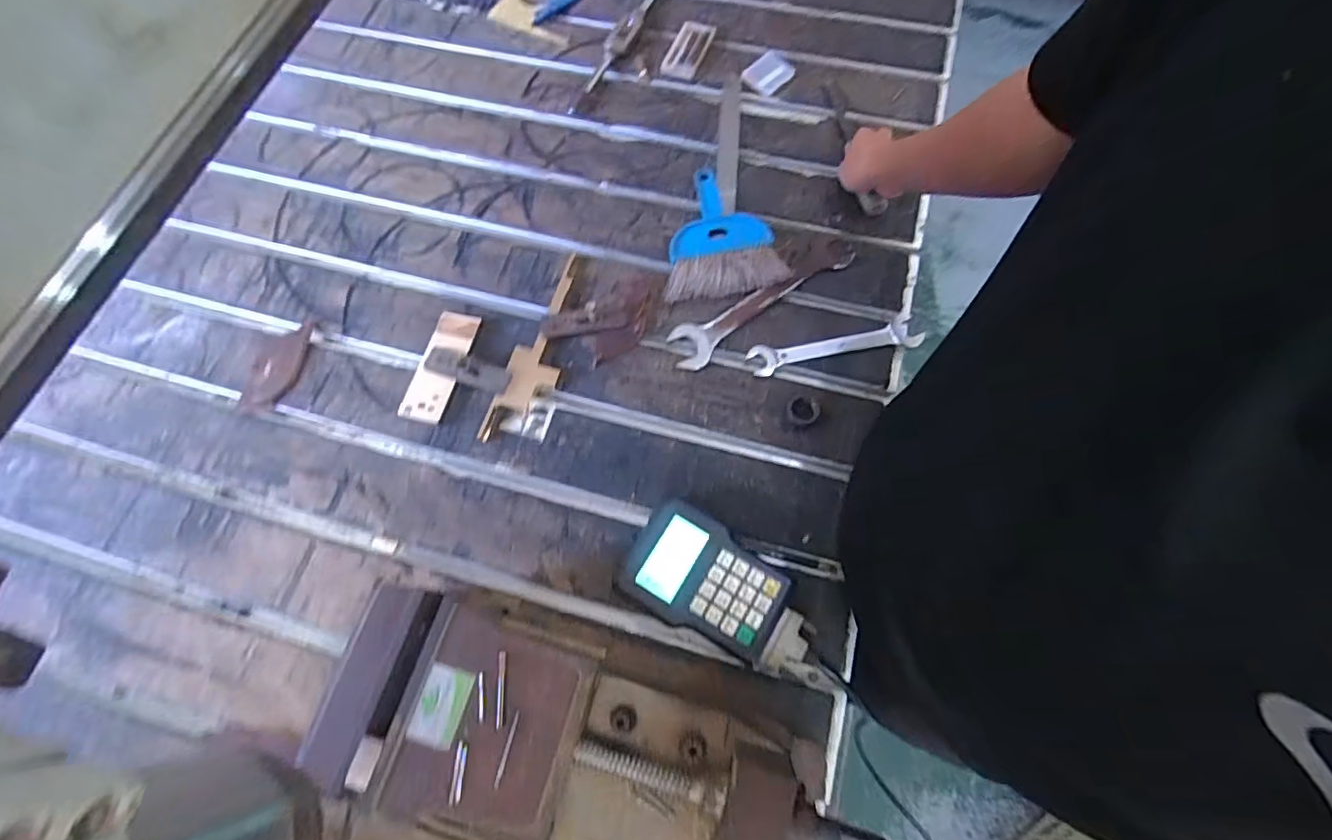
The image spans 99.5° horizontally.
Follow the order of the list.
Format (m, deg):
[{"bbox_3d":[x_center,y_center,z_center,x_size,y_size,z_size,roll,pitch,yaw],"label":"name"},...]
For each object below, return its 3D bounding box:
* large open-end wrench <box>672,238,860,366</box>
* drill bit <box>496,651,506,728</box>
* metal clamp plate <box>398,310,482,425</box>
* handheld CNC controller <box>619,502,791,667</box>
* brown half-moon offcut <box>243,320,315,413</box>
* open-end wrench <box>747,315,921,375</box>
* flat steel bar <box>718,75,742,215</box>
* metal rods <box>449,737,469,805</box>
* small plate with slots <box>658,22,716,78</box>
[{"bbox_3d":[0.114,-0.143,0.658,0.250,0.010,0.054,-33,71,-10],"label":"large open-end wrench"},{"bbox_3d":[-0.124,0.202,0.423,0.005,0.004,0.051,-4,69,1],"label":"drill bit"},{"bbox_3d":[-0.252,-0.061,0.630,0.048,0.008,0.131,14,73,8],"label":"metal clamp plate"},{"bbox_3d":[0.038,0.151,0.534,0.149,0.036,0.101,30,73,13],"label":"handheld CNC controller"},{"bbox_3d":[-0.446,-0.064,0.648,0.048,0.009,0.119,12,70,7],"label":"brown half-moon offcut"},{"bbox_3d":[0.190,-0.084,0.635,0.191,0.013,0.042,-13,69,-3],"label":"open-end wrench"},{"bbox_3d":[0.084,-0.374,0.753,0.027,0.005,0.243,3,69,3],"label":"flat steel bar"},{"bbox_3d":[-0.147,0.250,0.401,0.008,0.004,0.039,0,69,2],"label":"metal rods"},{"bbox_3d":[0.031,-0.530,0.806,0.053,0.005,0.102,21,76,13],"label":"small plate with slots"}]

